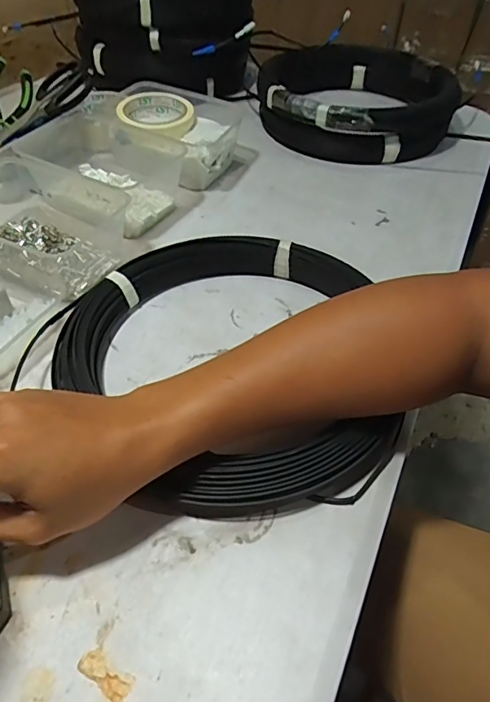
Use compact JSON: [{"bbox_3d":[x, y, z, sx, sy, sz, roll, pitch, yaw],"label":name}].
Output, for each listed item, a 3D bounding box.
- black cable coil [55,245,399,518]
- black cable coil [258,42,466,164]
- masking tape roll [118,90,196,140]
[{"bbox_3d":[-0.019,0.000,0.418,0.266,0.049,0.277,3,48,-1],"label":"black cable coil"},{"bbox_3d":[0.164,-0.387,0.753,0.276,0.084,0.299,1,46,-1],"label":"black cable coil"},{"bbox_3d":[-0.119,-0.311,0.639,0.108,0.019,0.108,1,46,-1],"label":"masking tape roll"}]

